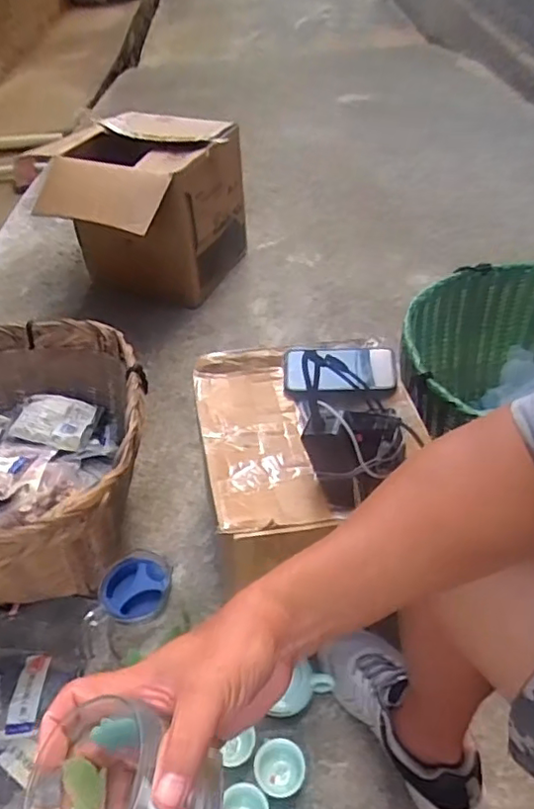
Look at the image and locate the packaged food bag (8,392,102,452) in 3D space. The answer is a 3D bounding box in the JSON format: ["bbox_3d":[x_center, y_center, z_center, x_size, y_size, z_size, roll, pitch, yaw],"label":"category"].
[{"bbox_3d":[-0.383,0.033,1.064,0.132,0.025,0.106,20,54,-5],"label":"packaged food bag"}]

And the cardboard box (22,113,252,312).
[{"bbox_3d":[-0.324,-0.487,1.546,0.396,0.383,0.460,12,47,15],"label":"cardboard box"}]

